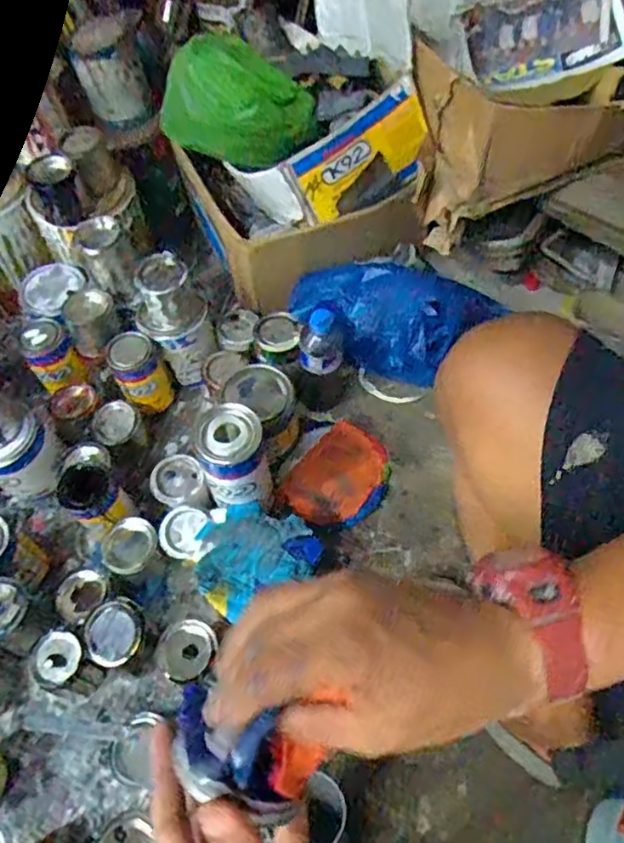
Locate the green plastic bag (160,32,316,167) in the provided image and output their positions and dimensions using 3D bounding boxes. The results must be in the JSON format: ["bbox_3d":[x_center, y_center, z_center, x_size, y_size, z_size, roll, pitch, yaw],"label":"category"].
[{"bbox_3d":[-0.117,-0.466,0.910,0.242,0.141,0.108,11,59,11],"label":"green plastic bag"}]

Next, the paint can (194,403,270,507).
[{"bbox_3d":[-0.099,0.045,0.802,0.078,0.131,0.083,-2,58,3],"label":"paint can"}]

